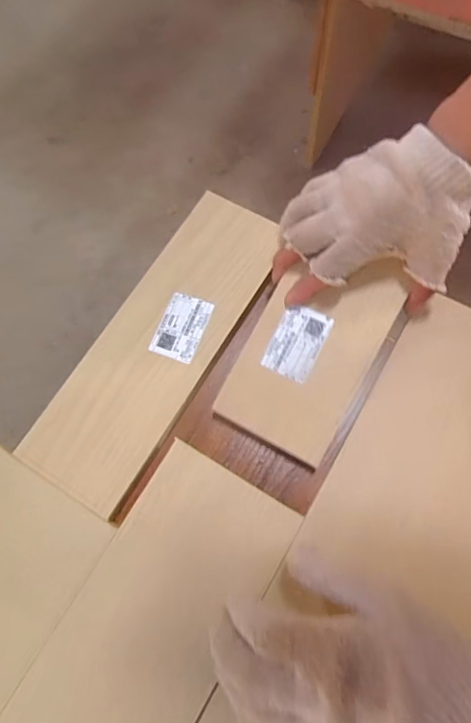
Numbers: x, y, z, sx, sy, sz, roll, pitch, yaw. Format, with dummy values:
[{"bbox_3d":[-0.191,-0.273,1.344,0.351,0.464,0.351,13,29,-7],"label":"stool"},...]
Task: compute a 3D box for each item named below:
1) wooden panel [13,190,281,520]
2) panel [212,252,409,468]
[{"bbox_3d":[-0.066,-0.022,0.410,0.099,0.017,0.295,30,75,12],"label":"wooden panel"},{"bbox_3d":[0.061,-0.012,0.378,0.099,0.010,0.166,27,88,10],"label":"panel"}]

